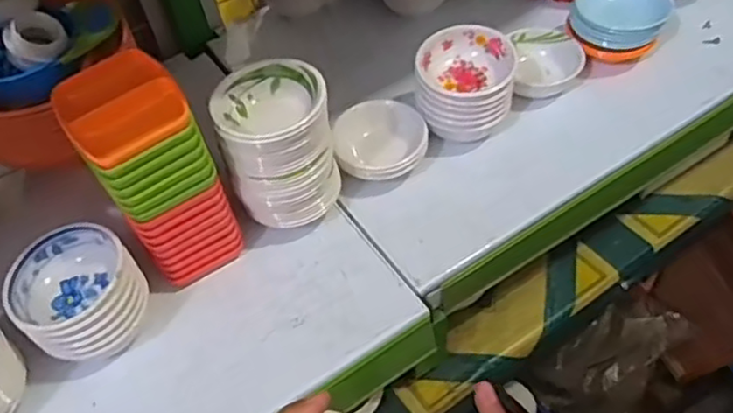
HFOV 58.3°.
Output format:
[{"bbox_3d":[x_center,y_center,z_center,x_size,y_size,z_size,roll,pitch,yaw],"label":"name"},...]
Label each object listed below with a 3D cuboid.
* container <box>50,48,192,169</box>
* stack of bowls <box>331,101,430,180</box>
[{"bbox_3d":[-0.170,-0.071,0.454,0.077,0.021,0.081,-30,55,-17],"label":"container"},{"bbox_3d":[0.013,-0.062,0.611,0.085,0.043,0.068,-11,52,-3],"label":"stack of bowls"}]

